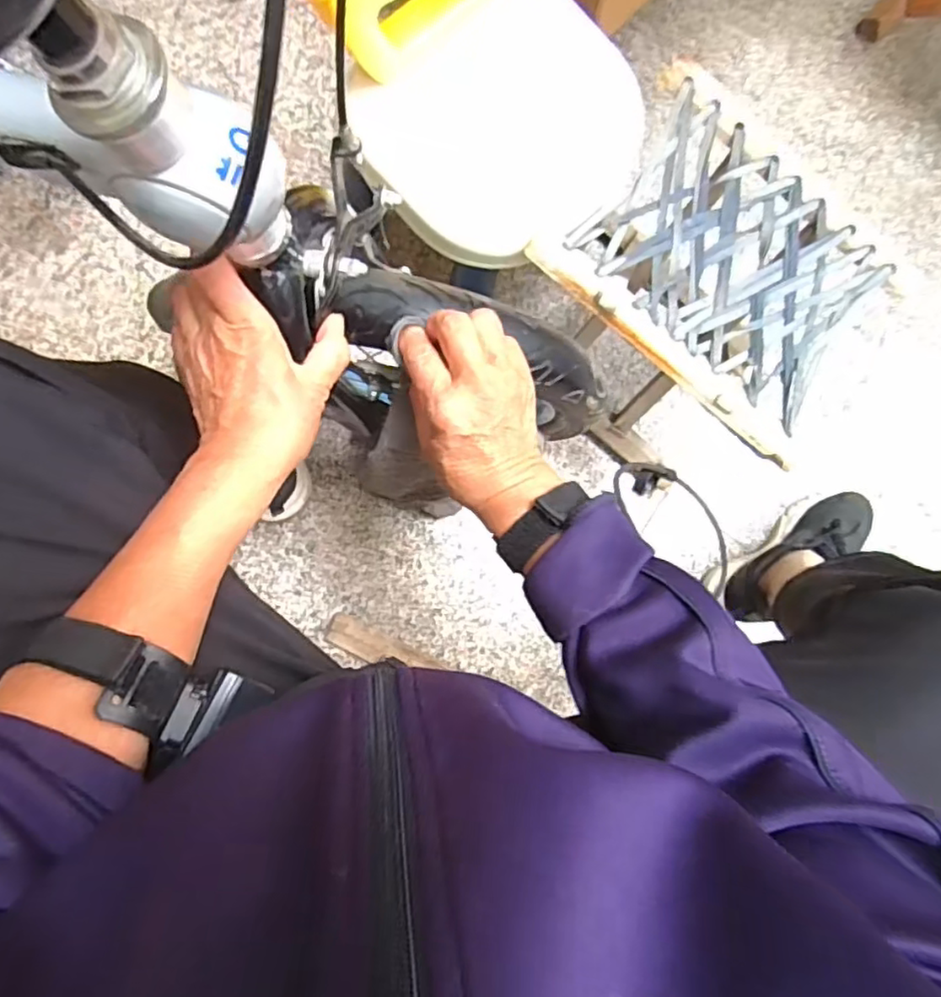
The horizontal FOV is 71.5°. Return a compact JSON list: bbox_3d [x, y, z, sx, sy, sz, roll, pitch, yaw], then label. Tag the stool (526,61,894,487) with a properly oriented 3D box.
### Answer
[{"bbox_3d":[0.202,-0.197,0.690,0.276,0.257,0.230,42,82,-5],"label":"stool"}]

